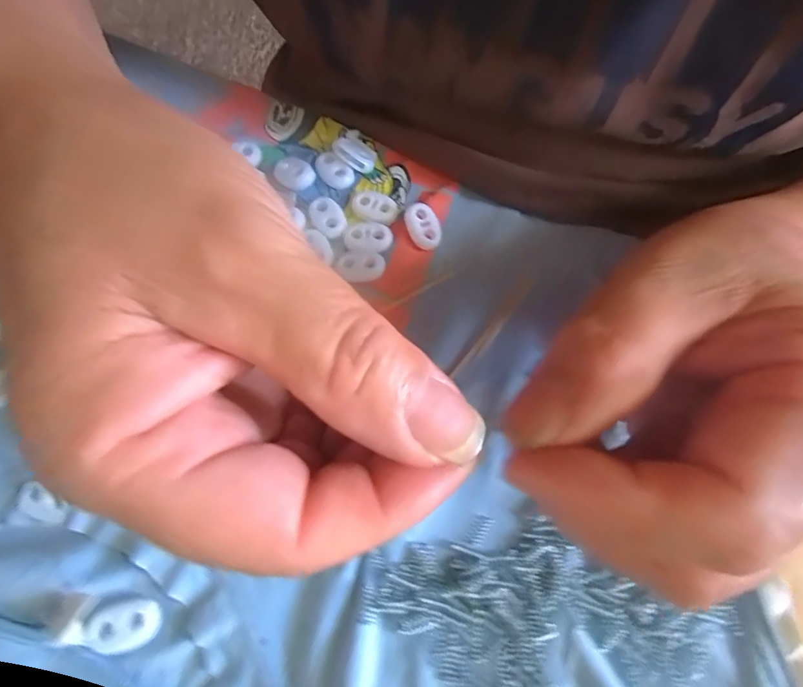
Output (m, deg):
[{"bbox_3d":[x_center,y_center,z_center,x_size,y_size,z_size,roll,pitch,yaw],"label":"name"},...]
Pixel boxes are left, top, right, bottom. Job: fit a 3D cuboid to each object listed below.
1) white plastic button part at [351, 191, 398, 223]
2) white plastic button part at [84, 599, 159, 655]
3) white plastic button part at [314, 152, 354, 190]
[{"bbox_3d":[-0.013,-0.066,0.207,0.022,0.005,0.013,20,71,6],"label":"white plastic button part"},{"bbox_3d":[-0.097,0.098,0.147,0.024,0.004,0.015,-7,71,-3],"label":"white plastic button part"},{"bbox_3d":[-0.035,-0.086,0.212,0.022,0.005,0.013,41,75,13],"label":"white plastic button part"}]

